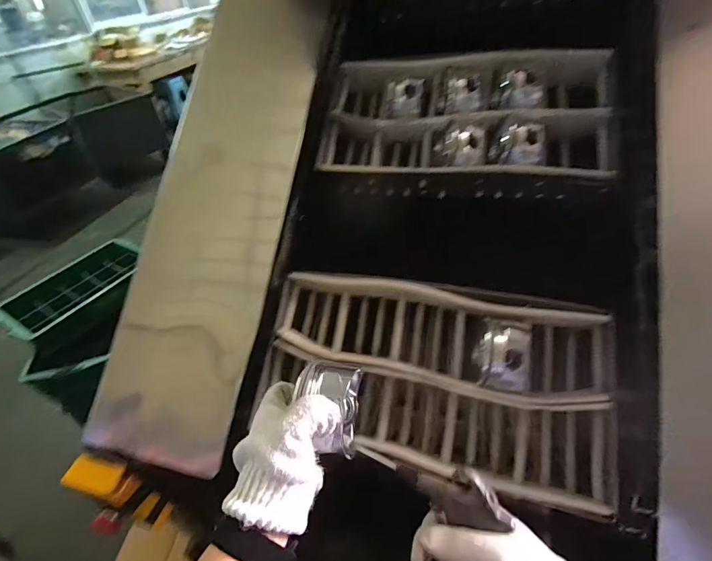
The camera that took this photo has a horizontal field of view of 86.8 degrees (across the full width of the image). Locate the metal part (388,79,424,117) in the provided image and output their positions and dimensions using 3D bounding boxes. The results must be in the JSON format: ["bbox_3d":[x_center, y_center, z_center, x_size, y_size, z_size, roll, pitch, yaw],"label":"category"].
[{"bbox_3d":[0.079,-0.287,0.589,0.055,0.045,0.037,-4,43,2],"label":"metal part"}]

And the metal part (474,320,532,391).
[{"bbox_3d":[0.174,0.089,0.449,0.062,0.067,0.063,6,44,12],"label":"metal part"}]

